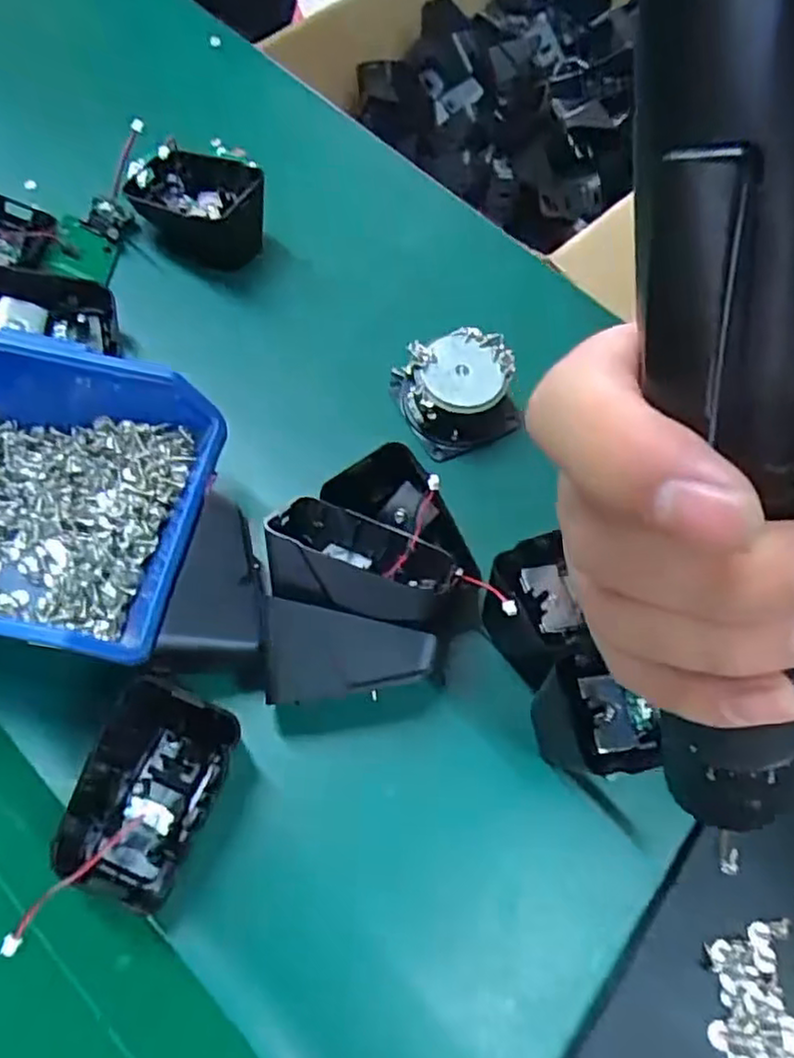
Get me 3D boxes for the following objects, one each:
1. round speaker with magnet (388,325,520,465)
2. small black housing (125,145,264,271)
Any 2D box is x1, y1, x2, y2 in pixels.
[{"bbox_3d":[0.028,-0.067,0.325,0.049,0.034,0.051,-23,69,-15],"label":"round speaker with magnet"},{"bbox_3d":[-0.103,-0.170,0.363,0.071,0.040,0.048,27,65,8],"label":"small black housing"}]

